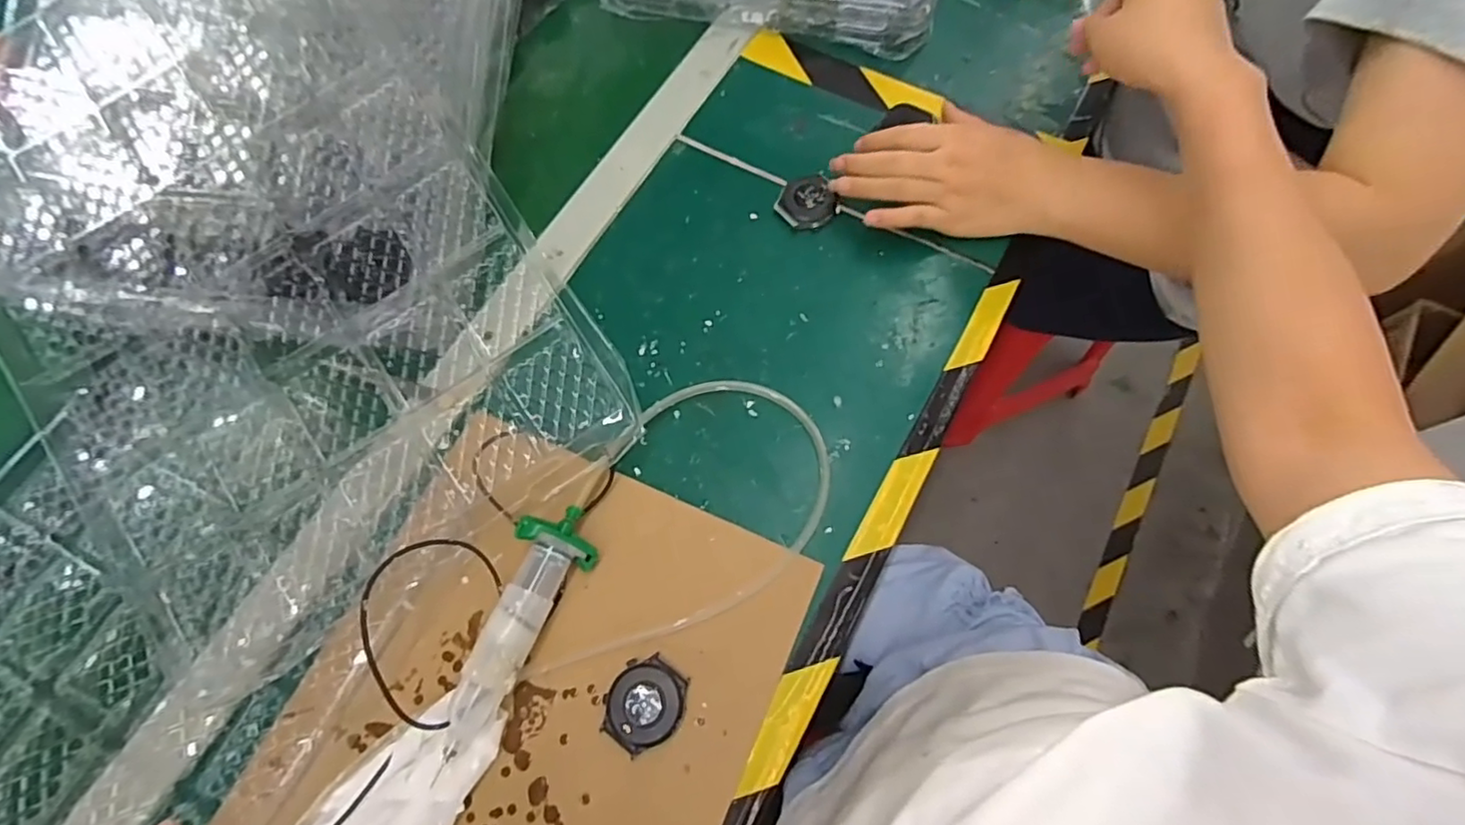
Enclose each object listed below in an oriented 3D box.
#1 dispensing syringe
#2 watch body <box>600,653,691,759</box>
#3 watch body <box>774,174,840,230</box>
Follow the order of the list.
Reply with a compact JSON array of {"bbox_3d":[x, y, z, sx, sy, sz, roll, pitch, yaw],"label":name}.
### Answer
[{"bbox_3d":[-0.127,0.126,0.373,0.044,0.036,0.146,21,71,10],"label":"dispensing syringe"},{"bbox_3d":[-0.051,0.168,0.366,0.043,0.013,0.049,31,73,13],"label":"watch body"},{"bbox_3d":[0.060,-0.166,0.497,0.044,0.010,0.049,23,72,10],"label":"watch body"}]

